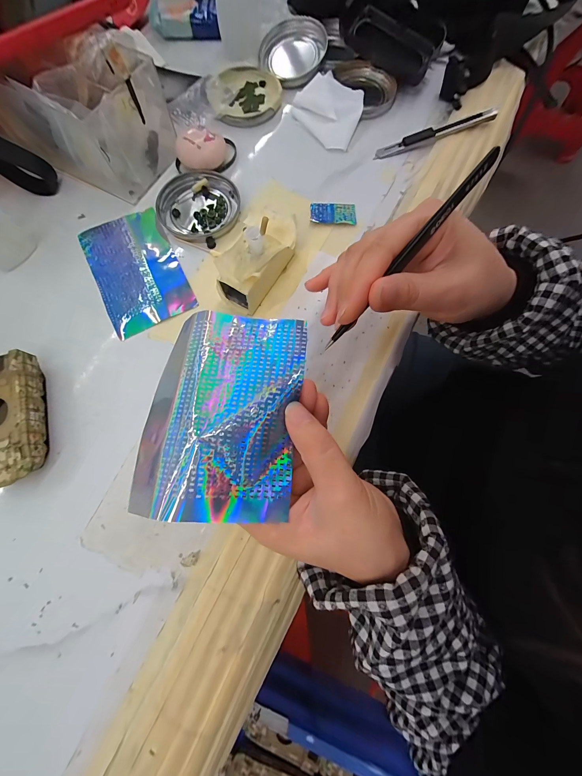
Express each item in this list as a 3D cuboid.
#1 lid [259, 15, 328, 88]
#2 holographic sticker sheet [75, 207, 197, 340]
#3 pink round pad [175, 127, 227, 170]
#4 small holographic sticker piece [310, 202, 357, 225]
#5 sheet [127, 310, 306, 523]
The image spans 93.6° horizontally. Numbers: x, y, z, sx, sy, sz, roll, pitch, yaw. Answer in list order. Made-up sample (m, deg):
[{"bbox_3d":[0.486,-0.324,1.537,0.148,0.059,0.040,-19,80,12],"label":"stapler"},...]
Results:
[{"bbox_3d":[0.002,-0.385,0.312,0.073,0.021,0.081,6,76,1],"label":"lid"},{"bbox_3d":[-0.145,-0.112,0.255,0.075,0.004,0.121,-26,77,-7],"label":"holographic sticker sheet"},{"bbox_3d":[-0.089,-0.238,0.275,0.048,0.022,0.028,-14,76,-4],"label":"pink round pad"},{"bbox_3d":[0.042,-0.173,0.269,0.045,0.004,0.023,5,76,1],"label":"small holographic sticker piece"},{"bbox_3d":[-0.038,0.012,0.160,0.084,0.014,0.119,6,76,1],"label":"sheet"}]

